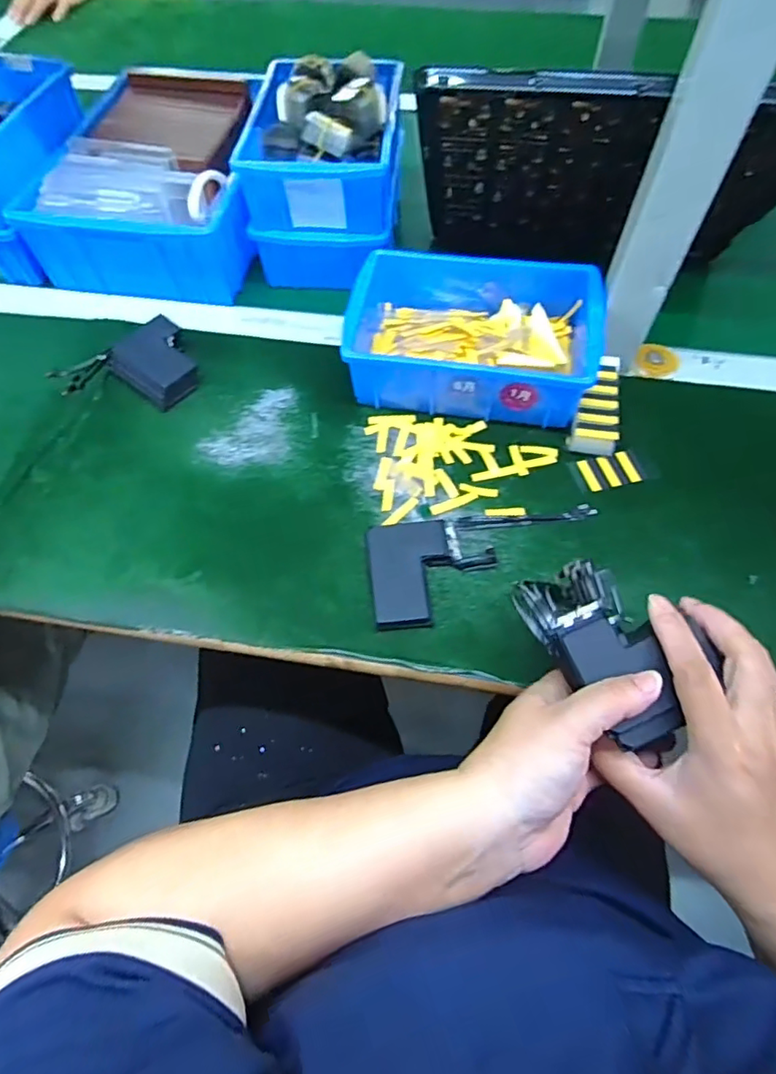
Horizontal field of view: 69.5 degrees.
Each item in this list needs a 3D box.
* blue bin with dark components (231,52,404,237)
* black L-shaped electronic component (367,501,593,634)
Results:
[{"bbox_3d":[-0.059,-0.375,0.526,0.135,0.073,0.178,3,61,3],"label":"blue bin with dark components"},{"bbox_3d":[0.073,0.016,0.402,0.174,0.015,0.080,-9,61,-4],"label":"black L-shaped electronic component"}]

